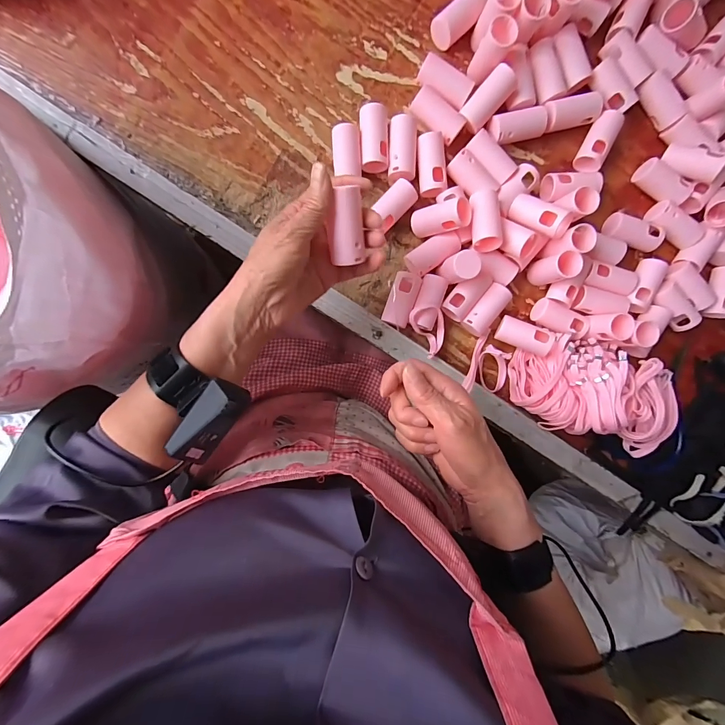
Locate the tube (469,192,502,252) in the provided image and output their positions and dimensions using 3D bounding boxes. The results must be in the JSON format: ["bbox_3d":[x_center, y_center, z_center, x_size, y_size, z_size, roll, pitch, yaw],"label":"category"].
[{"bbox_3d":[0.135,-0.155,0.386,0.030,0.028,0.061,-2,94,-6],"label":"tube"}]

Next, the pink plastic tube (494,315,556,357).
[{"bbox_3d":[0.195,-0.030,0.417,0.067,0.024,0.030,24,91,14],"label":"pink plastic tube"}]

